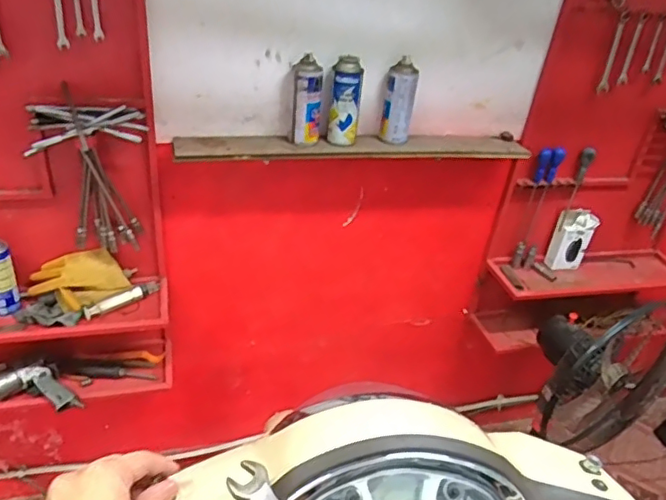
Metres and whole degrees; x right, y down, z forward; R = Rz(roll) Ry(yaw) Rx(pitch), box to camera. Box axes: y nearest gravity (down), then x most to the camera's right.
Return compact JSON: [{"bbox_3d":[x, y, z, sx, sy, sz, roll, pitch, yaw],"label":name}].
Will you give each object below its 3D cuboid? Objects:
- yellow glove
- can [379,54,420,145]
[{"bbox_3d":[-0.557,0.066,1.264,0.187,0.126,0.045,-28,0,-20],"label":"yellow glove"},{"bbox_3d":[0.142,-0.318,1.254,0.068,0.176,0.054,9,33,4],"label":"can"}]

